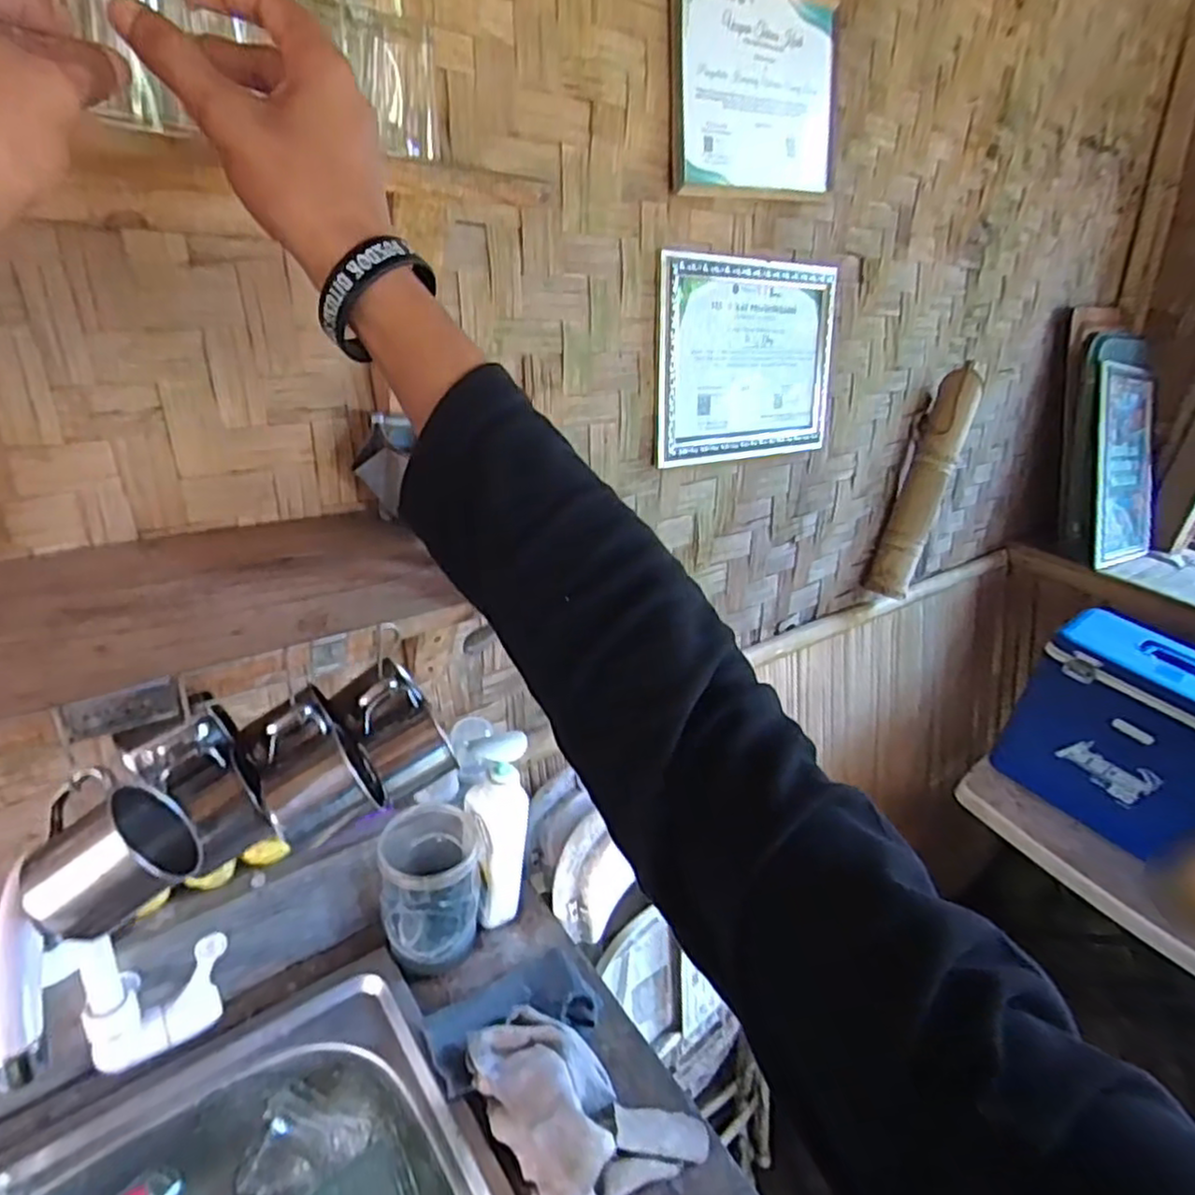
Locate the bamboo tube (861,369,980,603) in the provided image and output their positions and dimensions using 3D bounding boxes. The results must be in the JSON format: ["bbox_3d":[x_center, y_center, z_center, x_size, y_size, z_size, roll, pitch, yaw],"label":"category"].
[{"bbox_3d":[0.598,-0.209,1.255,0.074,0.427,0.074,21,9,25],"label":"bamboo tube"}]

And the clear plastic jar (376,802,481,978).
[{"bbox_3d":[-0.173,0.299,0.720,0.098,0.141,0.108,-1,30,-13],"label":"clear plastic jar"}]

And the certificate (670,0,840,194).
[{"bbox_3d":[0.204,-0.623,0.845,0.316,0.218,0.015,-22,27,-34],"label":"certificate"}]

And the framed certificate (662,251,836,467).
[{"bbox_3d":[0.217,-0.326,0.954,0.349,0.258,0.013,-14,22,-35],"label":"framed certificate"}]

